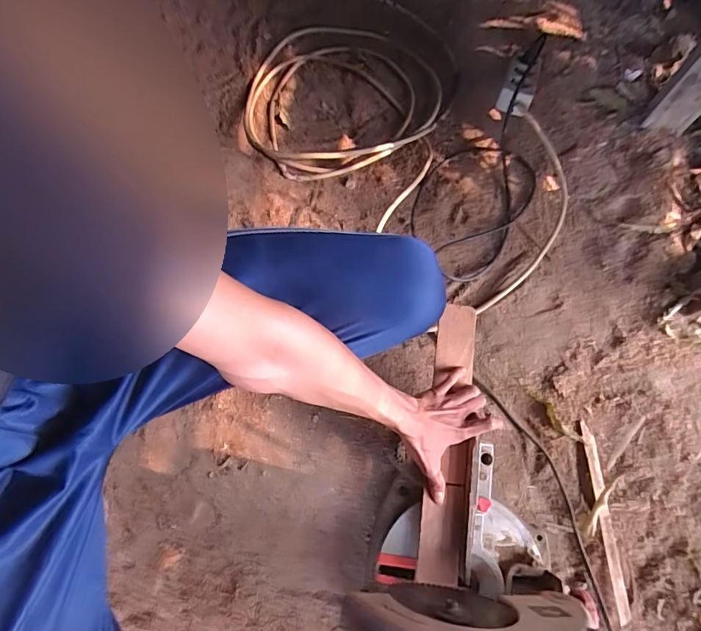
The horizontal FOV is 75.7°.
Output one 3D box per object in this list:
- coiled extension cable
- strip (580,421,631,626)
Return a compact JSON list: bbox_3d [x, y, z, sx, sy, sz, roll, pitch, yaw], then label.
[{"bbox_3d":[-0.016,-0.417,0.859,0.364,0.048,0.346,0,74,1],"label":"coiled extension cable"},{"bbox_3d":[0.367,0.292,0.651,0.020,0.004,0.264,-2,74,-7],"label":"strip"}]

